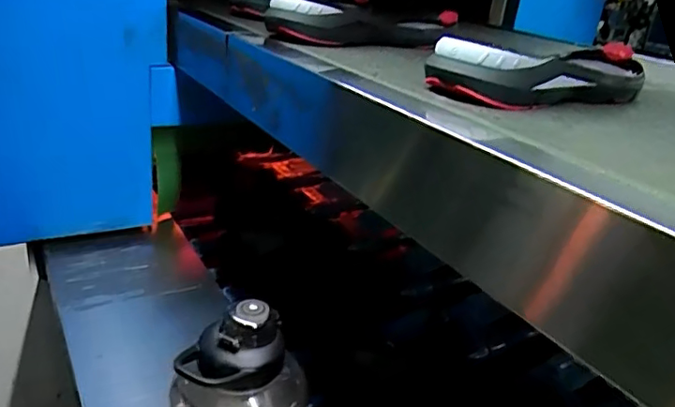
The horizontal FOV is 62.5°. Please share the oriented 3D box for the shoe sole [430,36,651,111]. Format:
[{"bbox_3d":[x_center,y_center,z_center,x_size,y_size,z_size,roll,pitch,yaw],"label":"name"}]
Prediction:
[{"bbox_3d":[0.221,-0.135,0.563,0.299,0.053,0.104,-14,25,-35],"label":"shoe sole"}]

